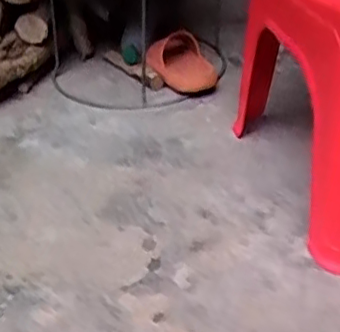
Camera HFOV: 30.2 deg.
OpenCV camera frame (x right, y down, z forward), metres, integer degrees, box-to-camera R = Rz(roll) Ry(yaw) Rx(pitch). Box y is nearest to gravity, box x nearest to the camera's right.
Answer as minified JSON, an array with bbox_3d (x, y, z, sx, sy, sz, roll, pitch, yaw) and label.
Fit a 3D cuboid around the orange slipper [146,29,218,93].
[{"bbox_3d":[0.031,-0.213,1.282,0.091,0.079,0.167,-21,38,-25],"label":"orange slipper"}]

